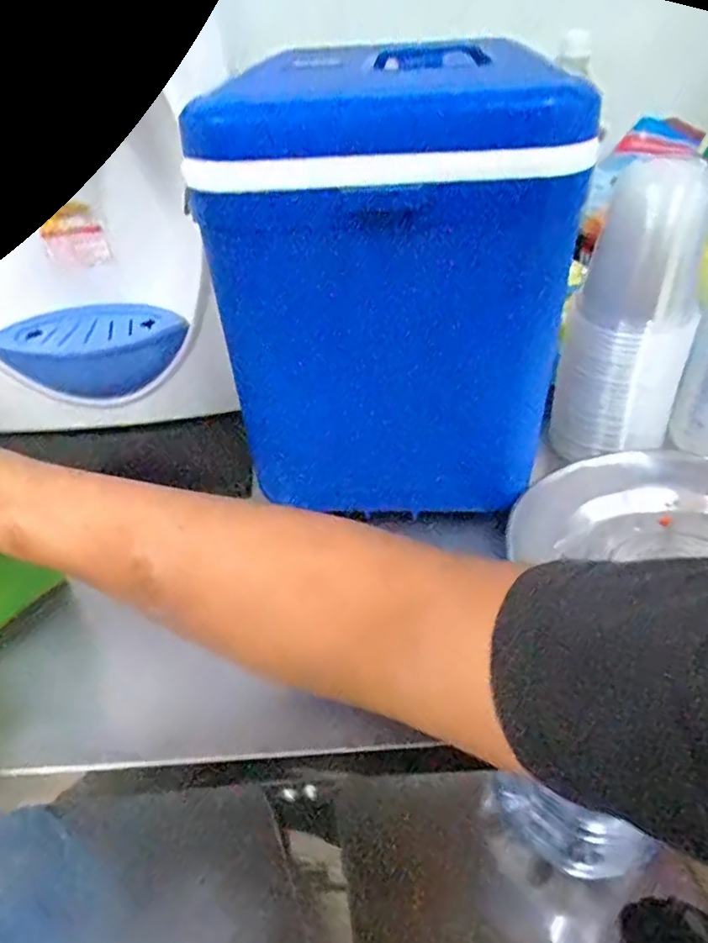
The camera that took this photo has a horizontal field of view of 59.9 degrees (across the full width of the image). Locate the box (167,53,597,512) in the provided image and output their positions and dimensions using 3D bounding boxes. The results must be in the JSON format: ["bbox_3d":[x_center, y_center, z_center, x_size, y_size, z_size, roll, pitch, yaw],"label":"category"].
[{"bbox_3d":[0.027,-0.130,0.456,0.215,0.287,0.194,2,38,5],"label":"box"}]

